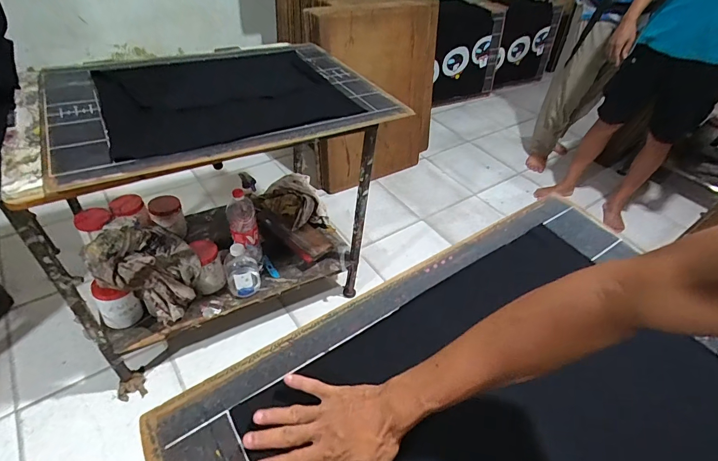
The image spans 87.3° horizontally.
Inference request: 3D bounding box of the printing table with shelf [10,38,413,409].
[{"bbox_3d":[-0.419,-0.084,1.233,0.903,0.768,0.594,-20,50,-27],"label":"printing table with shelf"}]

